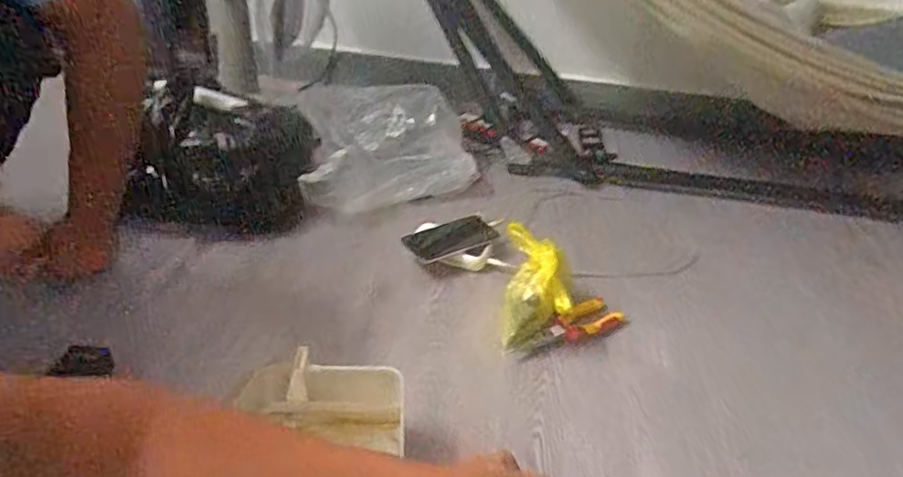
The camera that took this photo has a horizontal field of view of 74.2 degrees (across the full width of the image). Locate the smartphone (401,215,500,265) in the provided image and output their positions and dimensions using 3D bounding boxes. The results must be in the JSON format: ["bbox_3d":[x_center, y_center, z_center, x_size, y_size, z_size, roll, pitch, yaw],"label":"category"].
[{"bbox_3d":[-0.003,0.000,0.978,0.147,0.012,0.073,-18,56,-25],"label":"smartphone"}]

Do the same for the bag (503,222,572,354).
[{"bbox_3d":[0.117,0.070,0.834,0.090,0.109,0.119,4,33,-2],"label":"bag"}]

